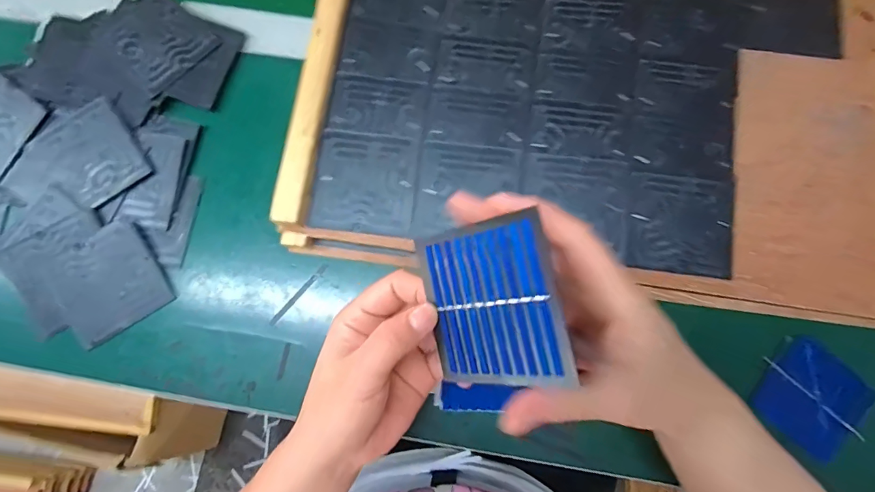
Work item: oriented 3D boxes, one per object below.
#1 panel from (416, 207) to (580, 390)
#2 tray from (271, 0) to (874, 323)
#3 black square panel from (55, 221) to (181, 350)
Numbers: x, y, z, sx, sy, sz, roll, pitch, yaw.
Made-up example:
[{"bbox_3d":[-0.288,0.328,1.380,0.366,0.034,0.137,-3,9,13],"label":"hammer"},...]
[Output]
[{"bbox_3d":[0.025,0.029,0.212,0.074,0.004,0.078,-14,90,42],"label":"panel"},{"bbox_3d":[0.143,-0.126,0.353,0.484,0.041,0.315,7,79,2],"label":"tray"},{"bbox_3d":[-0.268,0.031,0.350,0.082,0.006,0.077,-33,90,-4],"label":"black square panel"}]

